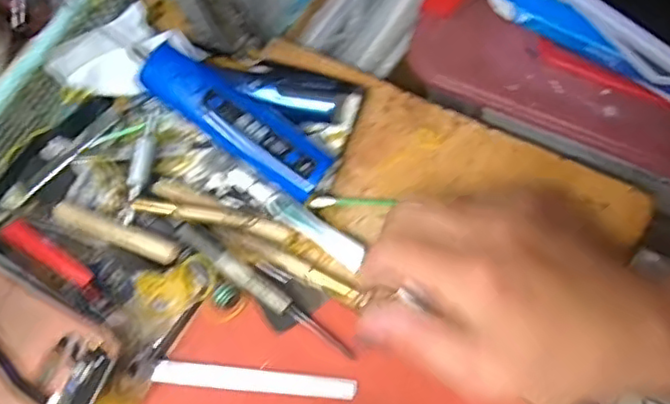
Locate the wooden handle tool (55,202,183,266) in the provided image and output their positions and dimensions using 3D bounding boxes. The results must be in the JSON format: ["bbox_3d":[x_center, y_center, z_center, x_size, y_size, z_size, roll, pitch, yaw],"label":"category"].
[{"bbox_3d":[-0.141,0.019,0.399,0.099,0.011,0.013,17,71,26],"label":"wooden handle tool"}]

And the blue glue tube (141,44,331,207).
[{"bbox_3d":[-0.061,-0.052,0.385,0.126,0.018,0.035,36,75,0],"label":"blue glue tube"}]

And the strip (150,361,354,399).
[{"bbox_3d":[-0.048,0.104,0.367,0.118,0.007,0.012,3,71,9],"label":"strip"}]

